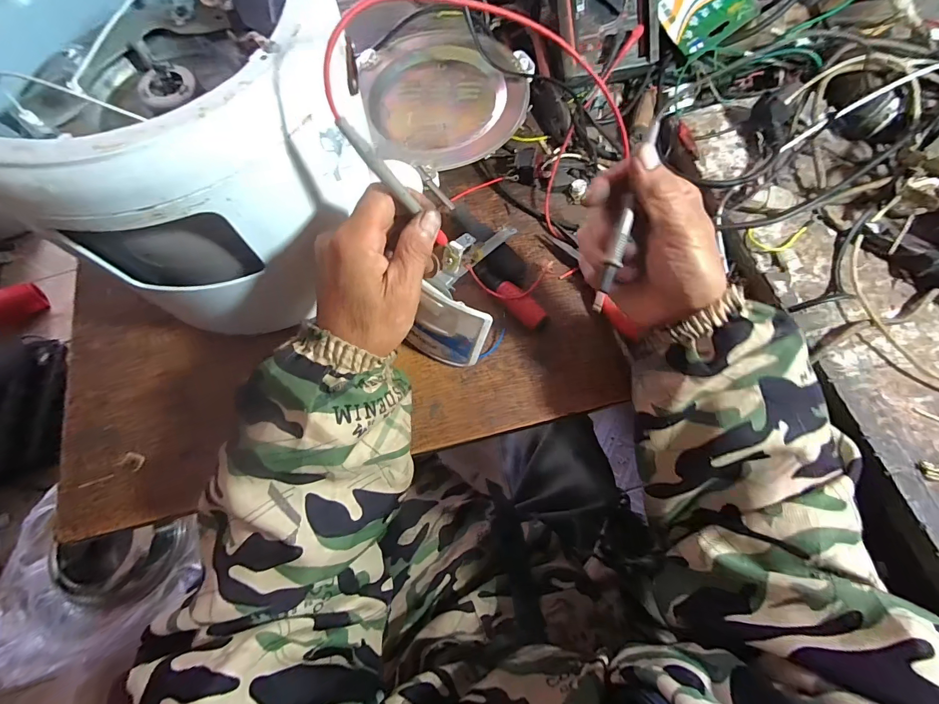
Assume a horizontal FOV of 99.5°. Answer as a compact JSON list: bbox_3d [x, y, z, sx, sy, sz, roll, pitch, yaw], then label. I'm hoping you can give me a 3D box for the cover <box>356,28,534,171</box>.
[{"bbox_3d":[-0.025,-0.305,0.468,0.194,0.019,0.205,-1,71,2],"label":"cover"}]

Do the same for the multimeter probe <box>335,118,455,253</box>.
[{"bbox_3d":[-0.042,-0.103,0.265,0.007,0.122,0.010,0,69,29],"label":"multimeter probe"}]

